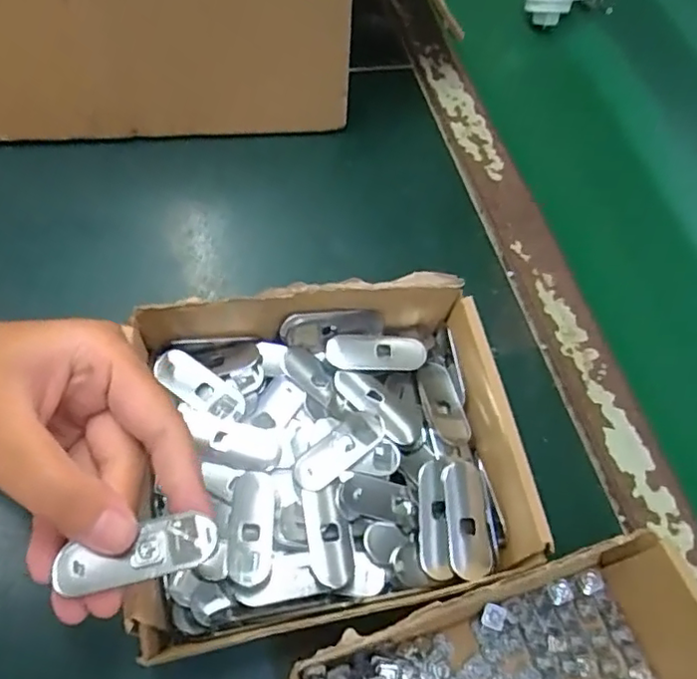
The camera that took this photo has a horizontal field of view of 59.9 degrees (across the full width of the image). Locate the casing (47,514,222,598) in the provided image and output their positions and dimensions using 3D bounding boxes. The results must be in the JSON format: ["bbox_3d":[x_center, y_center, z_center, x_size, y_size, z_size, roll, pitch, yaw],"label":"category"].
[{"bbox_3d":[-0.066,0.068,0.192,0.048,0.005,0.016,-13,61,-12],"label":"casing"}]

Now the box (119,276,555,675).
[{"bbox_3d":[-0.012,0.053,0.280,0.167,0.058,0.145,-8,60,-9],"label":"box"}]

